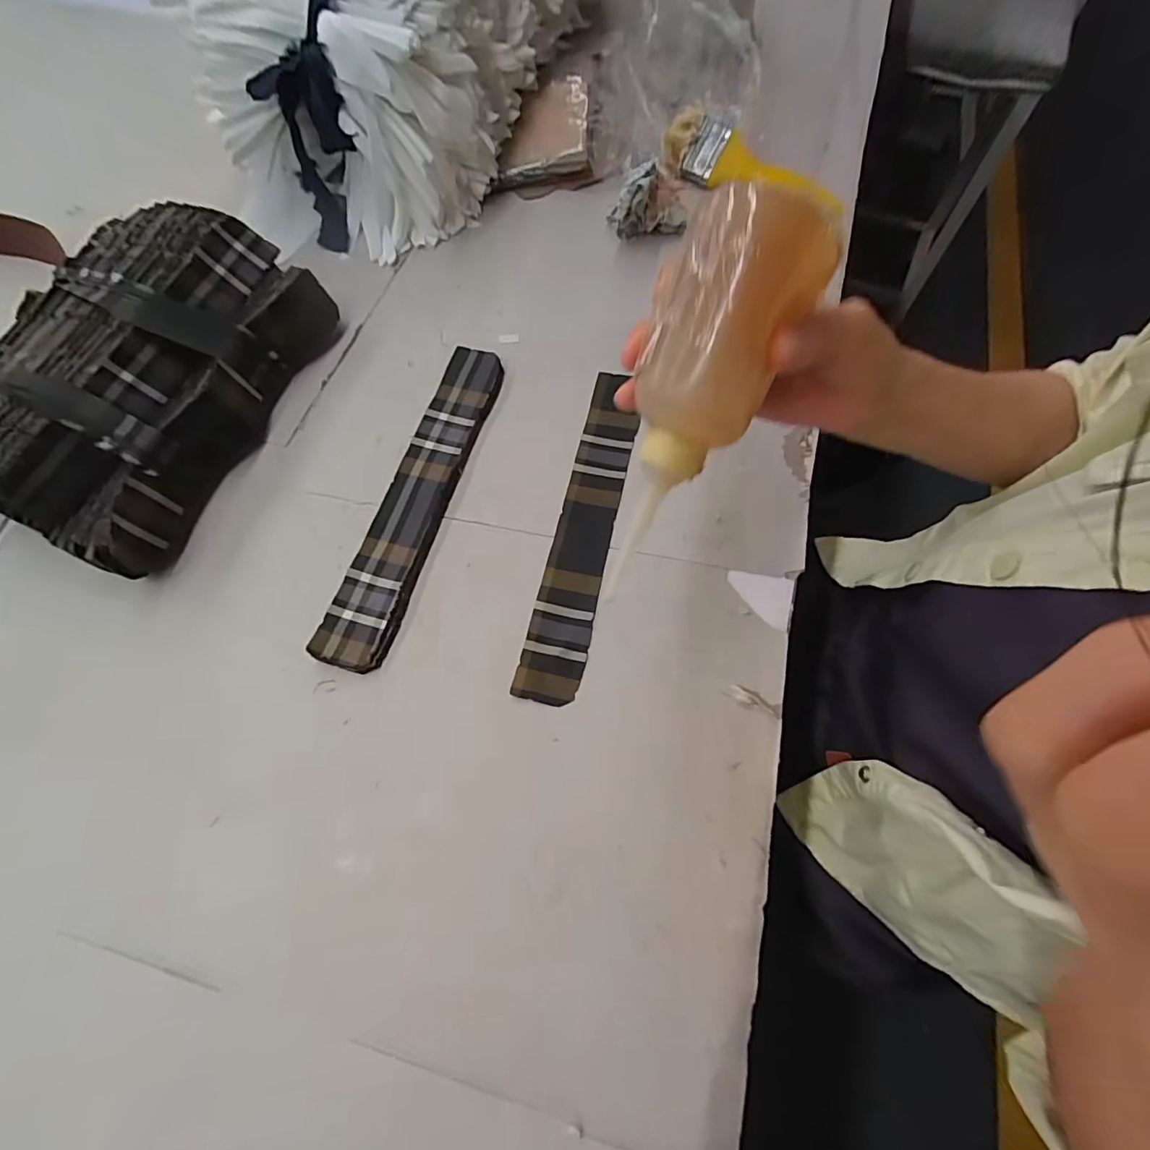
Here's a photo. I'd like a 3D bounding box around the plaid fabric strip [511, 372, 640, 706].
[{"bbox_3d":[0.009,-0.040,0.376,0.039,0.007,0.257,11,69,7],"label":"plaid fabric strip"}]

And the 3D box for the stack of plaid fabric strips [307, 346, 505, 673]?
[{"bbox_3d":[-0.111,-0.061,0.382,0.045,0.012,0.260,14,69,8],"label":"stack of plaid fabric strips"}]

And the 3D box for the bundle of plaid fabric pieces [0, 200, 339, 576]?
[{"bbox_3d":[-0.338,-0.156,0.394,0.198,0.073,0.264,18,70,9],"label":"bundle of plaid fabric pieces"}]

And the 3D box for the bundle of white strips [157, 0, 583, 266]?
[{"bbox_3d":[-0.154,-0.495,0.473,0.227,0.157,0.374,24,71,11],"label":"bundle of white strips"}]

